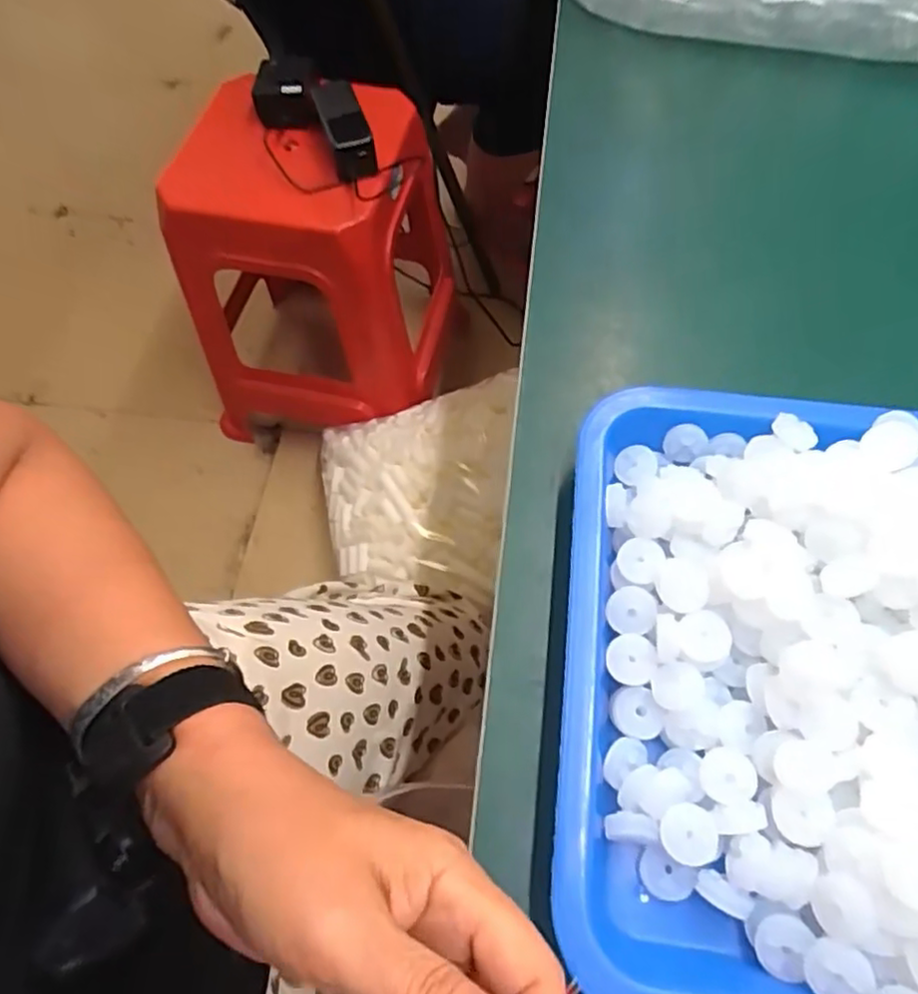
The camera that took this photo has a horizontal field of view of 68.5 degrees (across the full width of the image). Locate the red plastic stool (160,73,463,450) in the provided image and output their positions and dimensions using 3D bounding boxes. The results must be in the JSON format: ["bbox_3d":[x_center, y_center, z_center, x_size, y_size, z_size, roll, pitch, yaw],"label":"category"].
[{"bbox_3d":[-0.230,-0.370,1.114,0.392,0.501,0.418,3,64,4],"label":"red plastic stool"}]

